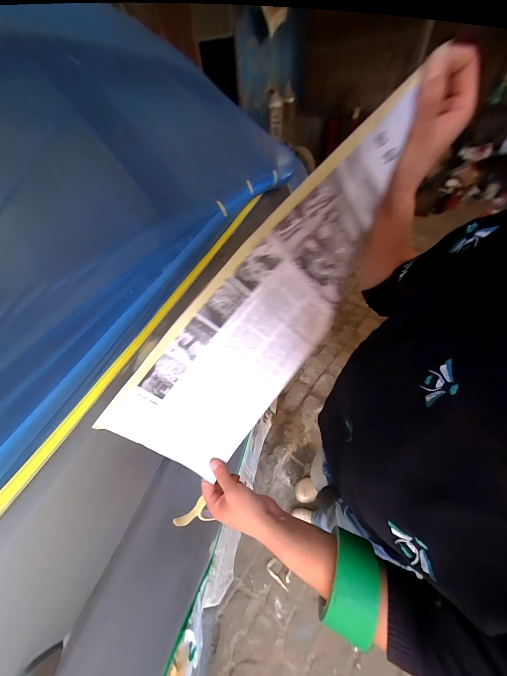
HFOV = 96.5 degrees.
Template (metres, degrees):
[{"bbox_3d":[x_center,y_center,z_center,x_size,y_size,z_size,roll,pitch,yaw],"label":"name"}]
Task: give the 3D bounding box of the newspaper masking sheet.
[{"bbox_3d":[0.021,-0.011,0.318,0.482,0.198,0.047,-47,31,9],"label":"newspaper masking sheet"}]

